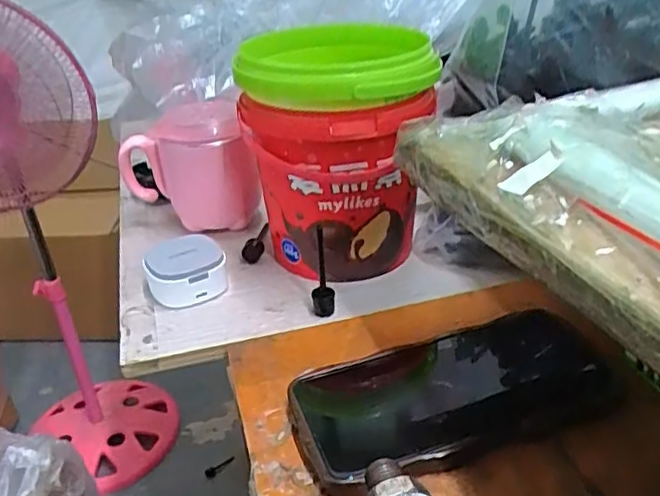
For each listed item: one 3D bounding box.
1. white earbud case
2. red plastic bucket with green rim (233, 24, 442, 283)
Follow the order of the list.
[{"bbox_3d":[-0.102,0.014,0.452,0.053,0.028,0.054,-9,30,-9],"label":"white earbud case"},{"bbox_3d":[0.004,-0.069,0.452,0.122,0.156,0.120,-6,30,-5],"label":"red plastic bucket with green rim"}]

